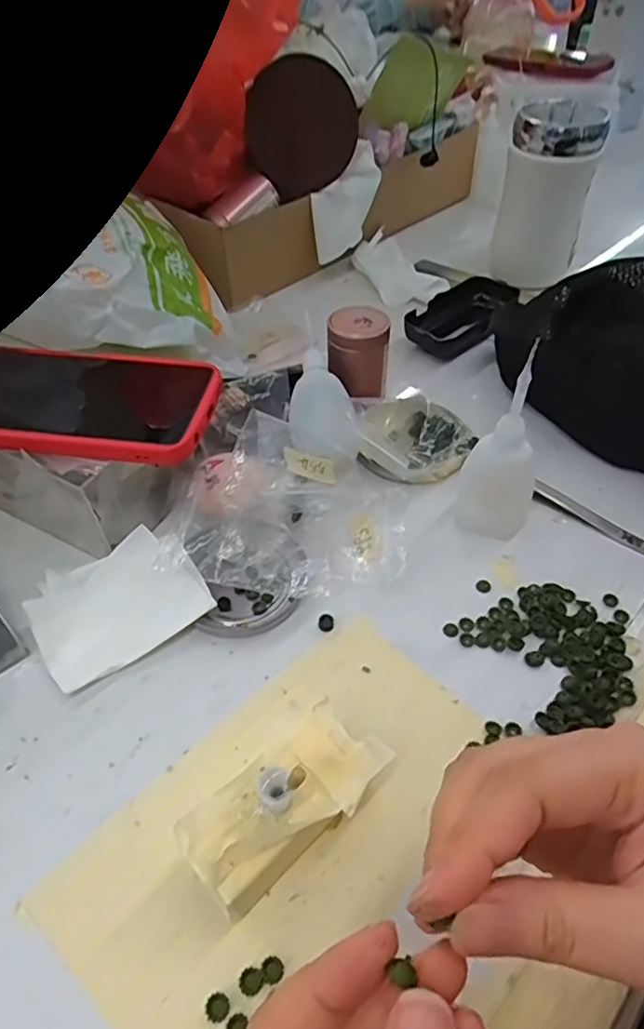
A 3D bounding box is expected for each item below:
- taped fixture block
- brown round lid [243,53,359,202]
[{"bbox_3d":[-0.014,0.123,0.258,0.045,0.041,0.088,36,59,28],"label":"taped fixture block"},{"bbox_3d":[-0.019,-0.338,0.528,0.098,0.095,0.007,-40,24,15],"label":"brown round lid"}]

